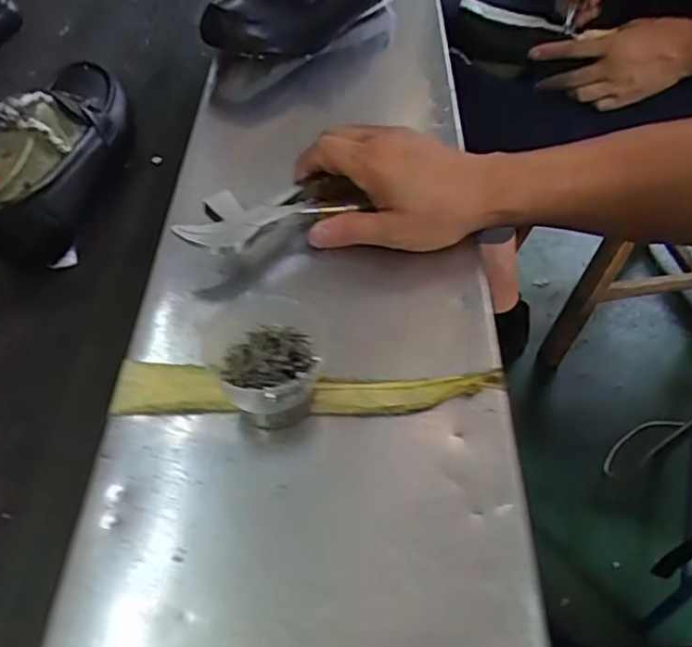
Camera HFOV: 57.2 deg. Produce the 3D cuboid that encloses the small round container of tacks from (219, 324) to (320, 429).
[{"bbox_3d":[-0.042,0.031,0.351,0.050,0.031,0.049,0,50,0],"label":"small round container of tacks"}]

